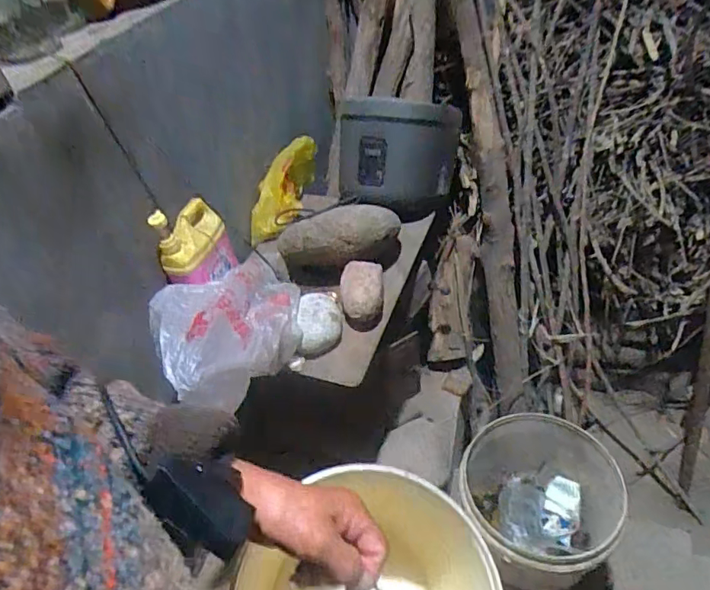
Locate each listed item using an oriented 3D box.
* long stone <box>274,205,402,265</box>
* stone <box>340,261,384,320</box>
[{"bbox_3d":[-0.042,-0.120,1.009,0.248,0.097,0.097,-13,44,12],"label":"long stone"},{"bbox_3d":[0.012,-0.013,0.955,0.088,0.069,0.104,-5,46,-1],"label":"stone"}]

